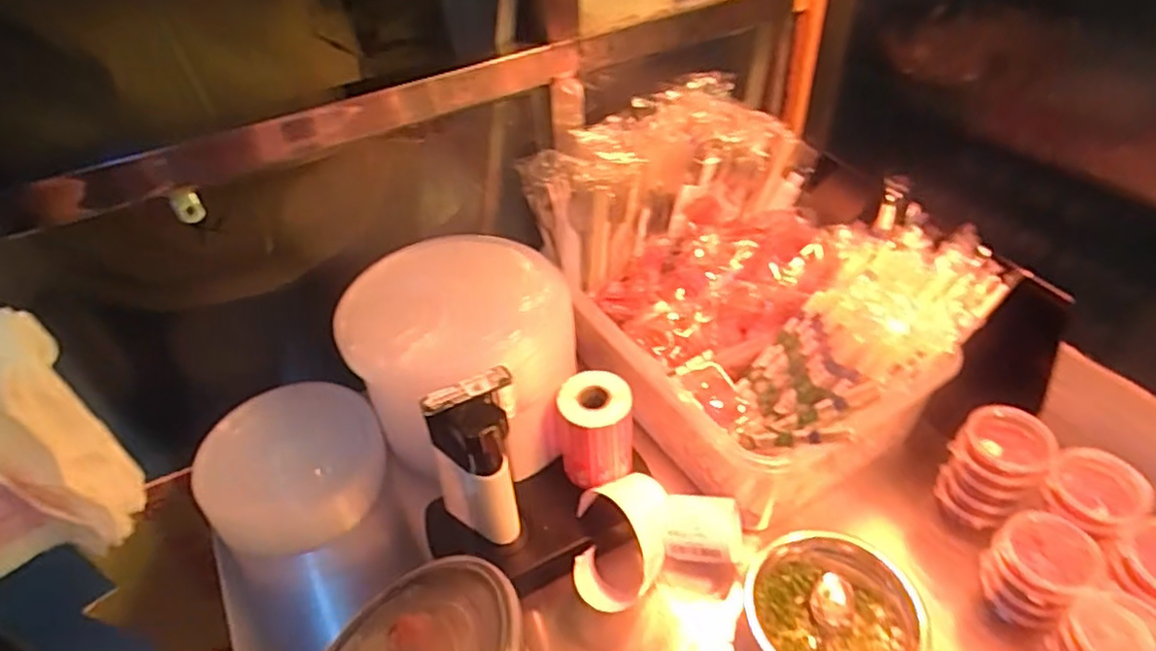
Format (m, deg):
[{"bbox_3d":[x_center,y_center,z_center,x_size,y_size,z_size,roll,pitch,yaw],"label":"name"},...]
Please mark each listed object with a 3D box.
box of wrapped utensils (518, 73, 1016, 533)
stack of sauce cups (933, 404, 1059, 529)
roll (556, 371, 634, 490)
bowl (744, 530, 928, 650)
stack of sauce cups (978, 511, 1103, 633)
[{"bbox_3d":[0.161,-0.048,0.700,0.285,0.215,0.398,-26,46,-22],"label":"box of wrapped utensils"},{"bbox_3d":[0.361,0.128,0.597,0.057,0.108,0.069,-35,50,-30],"label":"stack of sauce cups"},{"bbox_3d":[0.016,0.094,0.615,0.063,0.081,0.062,-2,42,2],"label":"roll"},{"bbox_3d":[0.199,0.229,0.534,0.127,0.057,0.125,-2,42,2],"label":"bowl"},{"bbox_3d":[0.358,0.199,0.541,0.062,0.086,0.068,-32,48,-27],"label":"stack of sauce cups"}]

